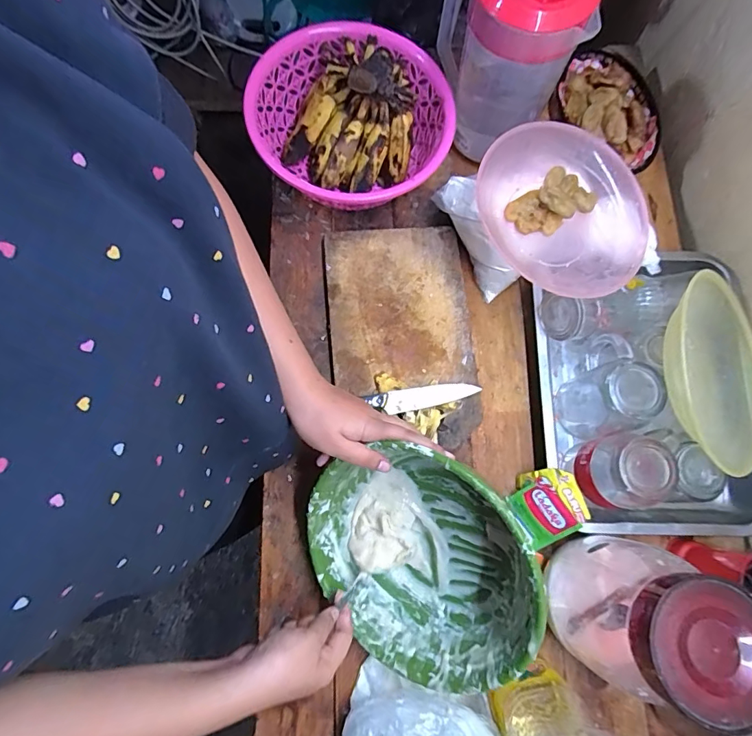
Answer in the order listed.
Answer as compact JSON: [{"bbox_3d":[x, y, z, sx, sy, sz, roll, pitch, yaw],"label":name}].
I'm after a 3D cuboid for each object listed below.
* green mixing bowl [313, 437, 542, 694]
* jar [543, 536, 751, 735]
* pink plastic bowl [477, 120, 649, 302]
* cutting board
[{"bbox_3d":[0.050,0.187,0.471,0.236,0.100,0.259,9,107,31],"label":"green mixing bowl"},{"bbox_3d":[0.245,0.227,0.413,0.105,0.166,0.104,3,77,0],"label":"jar"},{"bbox_3d":[0.234,-0.192,0.549,0.195,0.044,0.209,0,77,-1],"label":"pink plastic bowl"},{"bbox_3d":[0.029,-0.045,0.582,0.175,0.014,0.277,-5,77,-3],"label":"cutting board"}]

